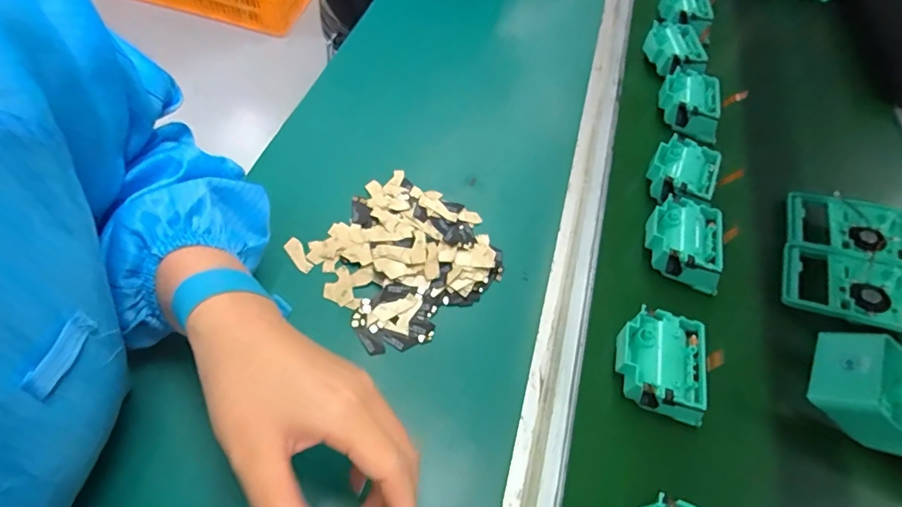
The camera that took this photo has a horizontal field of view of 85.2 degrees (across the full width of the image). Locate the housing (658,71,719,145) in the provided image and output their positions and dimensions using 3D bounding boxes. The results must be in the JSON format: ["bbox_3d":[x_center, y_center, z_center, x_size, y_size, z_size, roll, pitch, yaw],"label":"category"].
[{"bbox_3d":[0.289,-0.182,0.595,0.067,0.031,0.087,14,54,5],"label":"housing"}]

